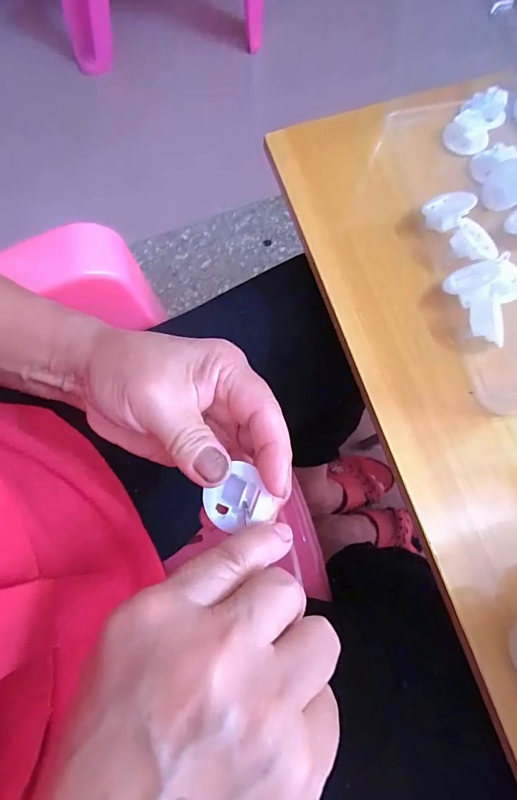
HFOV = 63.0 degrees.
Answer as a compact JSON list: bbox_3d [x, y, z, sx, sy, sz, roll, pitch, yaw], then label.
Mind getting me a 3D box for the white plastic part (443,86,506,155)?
[{"bbox_3d":[0.160,-0.205,0.309,0.029,0.020,0.048,35,76,12],"label":"white plastic part"}]

